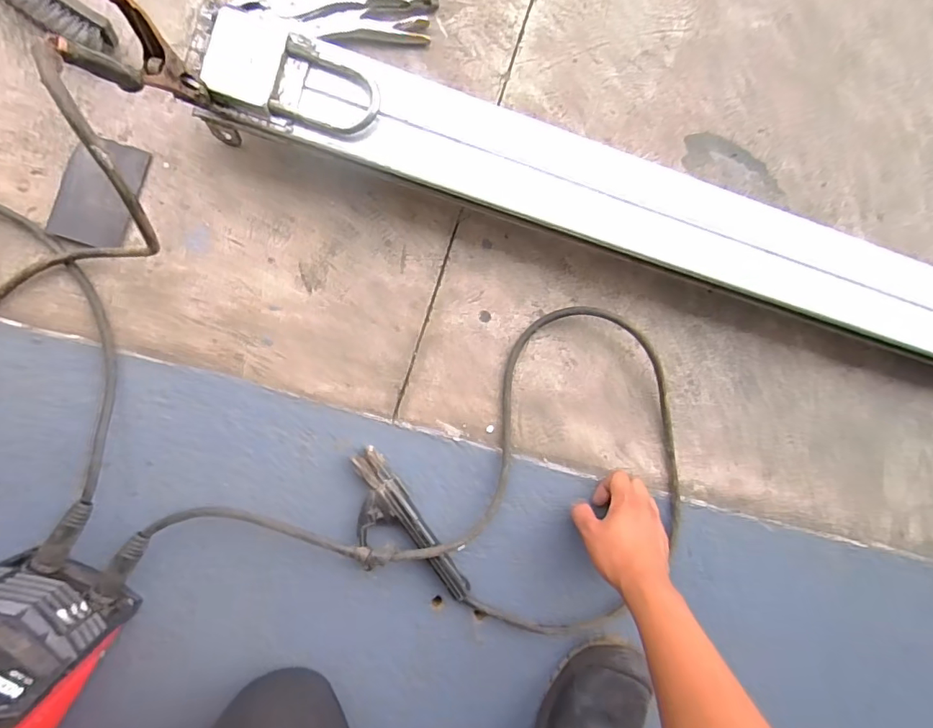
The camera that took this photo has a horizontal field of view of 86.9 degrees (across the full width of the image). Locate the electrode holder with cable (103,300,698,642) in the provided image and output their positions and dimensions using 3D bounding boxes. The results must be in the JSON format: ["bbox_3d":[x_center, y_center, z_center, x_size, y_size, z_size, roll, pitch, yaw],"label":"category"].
[{"bbox_3d":[-0.035,0.190,0.548,0.585,0.052,0.338,-23,94,-6],"label":"electrode holder with cable"}]

